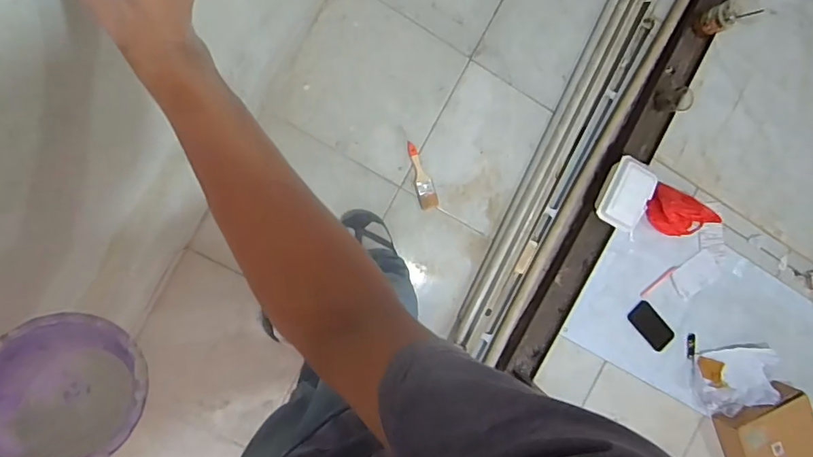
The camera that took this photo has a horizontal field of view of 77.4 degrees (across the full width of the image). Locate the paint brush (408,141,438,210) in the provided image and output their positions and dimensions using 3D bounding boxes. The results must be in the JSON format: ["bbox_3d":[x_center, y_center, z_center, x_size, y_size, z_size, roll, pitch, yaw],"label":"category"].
[{"bbox_3d":[0.042,-0.144,1.393,0.049,0.013,0.187,-17,96,-6],"label":"paint brush"}]

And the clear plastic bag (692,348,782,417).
[{"bbox_3d":[1.008,0.471,1.560,0.253,0.067,0.205,-11,95,-7],"label":"clear plastic bag"}]

